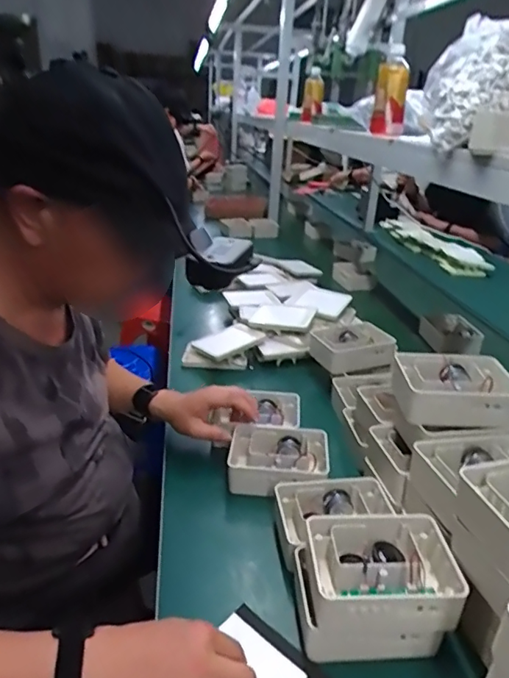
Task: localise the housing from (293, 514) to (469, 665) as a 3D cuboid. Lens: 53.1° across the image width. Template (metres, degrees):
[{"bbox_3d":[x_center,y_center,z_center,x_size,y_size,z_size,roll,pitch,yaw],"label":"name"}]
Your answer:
[{"bbox_3d":[0.126,0.264,0.538,0.152,0.102,0.106,2,24,-3],"label":"housing"}]

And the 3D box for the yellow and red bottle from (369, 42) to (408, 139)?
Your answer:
[{"bbox_3d":[0.305,-0.546,1.141,0.073,0.167,0.062,9,25,13],"label":"yellow and red bottle"}]

